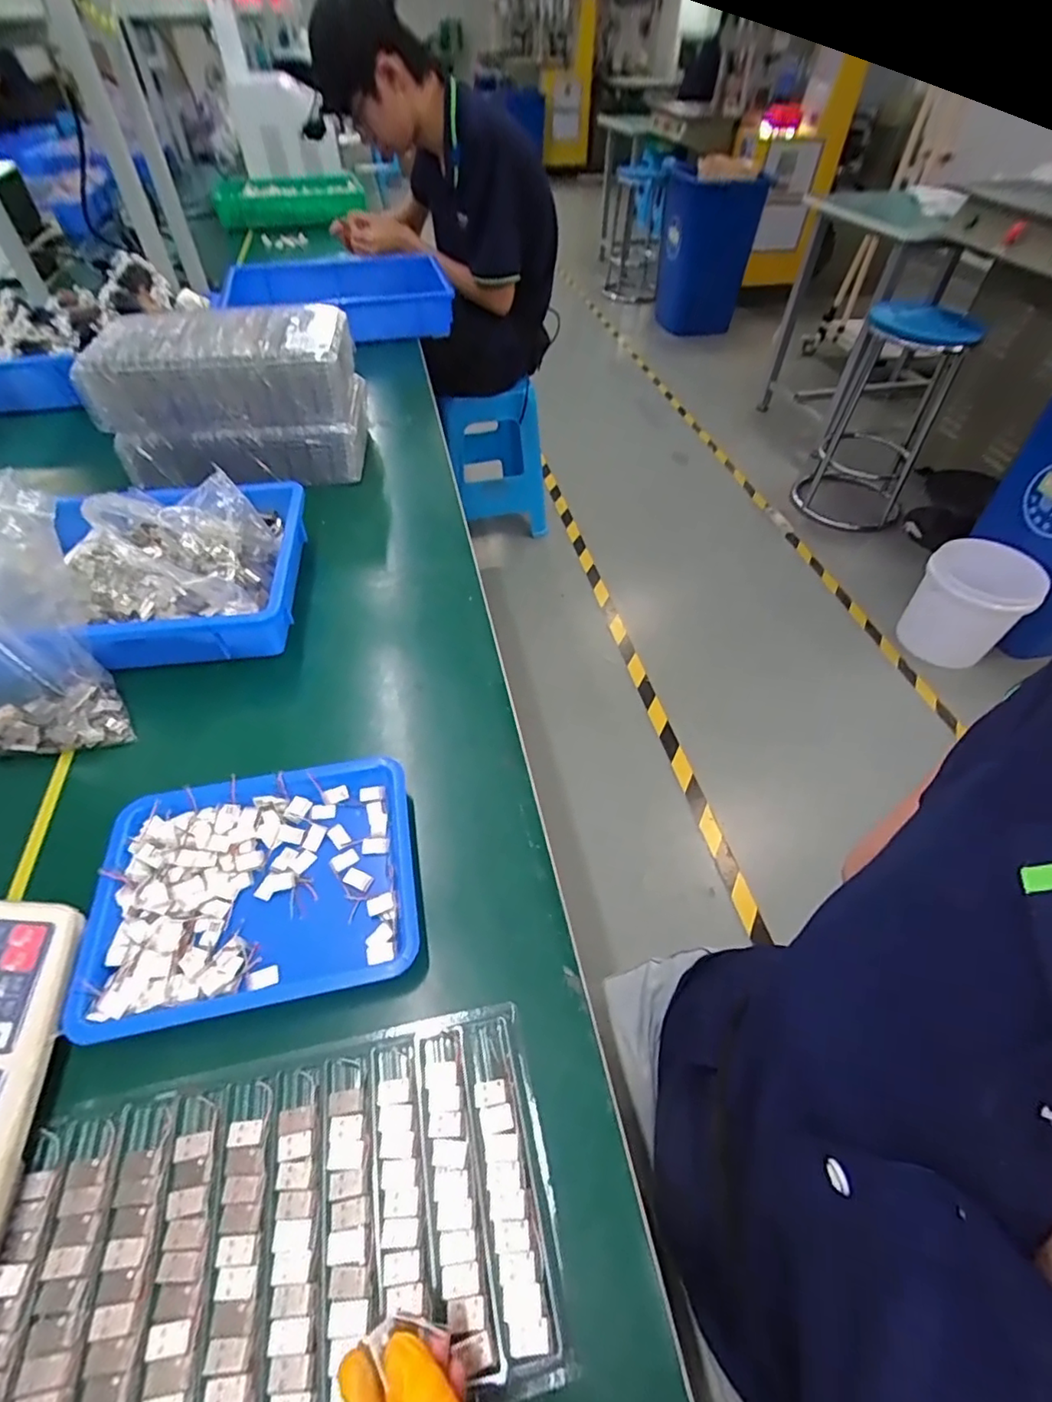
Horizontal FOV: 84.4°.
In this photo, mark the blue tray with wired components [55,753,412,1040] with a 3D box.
[{"bbox_3d":[-0.190,0.130,0.418,0.213,0.025,0.168,-9,50,-8],"label":"blue tray with wired components"}]

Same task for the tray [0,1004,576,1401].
[{"bbox_3d":[-0.129,0.277,0.307,0.277,0.016,0.152,-7,48,-10],"label":"tray"}]

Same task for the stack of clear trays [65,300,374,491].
[{"bbox_3d":[-0.380,-0.411,0.780,0.302,0.158,0.181,-2,50,-3],"label":"stack of clear trays"}]

